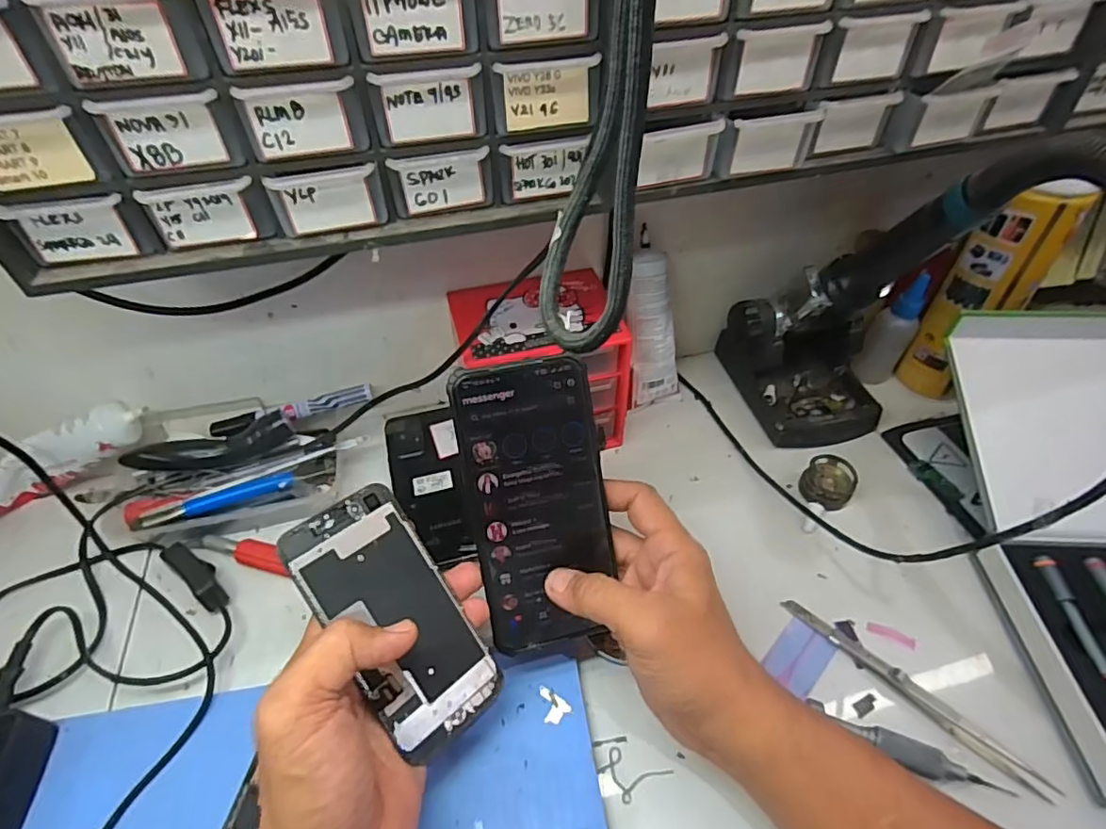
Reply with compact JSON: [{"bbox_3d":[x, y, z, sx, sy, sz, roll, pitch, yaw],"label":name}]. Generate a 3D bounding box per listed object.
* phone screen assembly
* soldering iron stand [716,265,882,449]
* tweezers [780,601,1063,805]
[{"bbox_3d":[-0.081,0.104,0.299,0.062,0.011,0.135,-31,89,-34],"label":"phone screen assembly"},{"bbox_3d":[0.222,-0.061,0.505,0.119,0.118,0.139,-11,45,-11],"label":"soldering iron stand"},{"bbox_3d":[0.218,0.168,0.355,0.012,0.012,0.158,-35,54,-30],"label":"tweezers"}]

